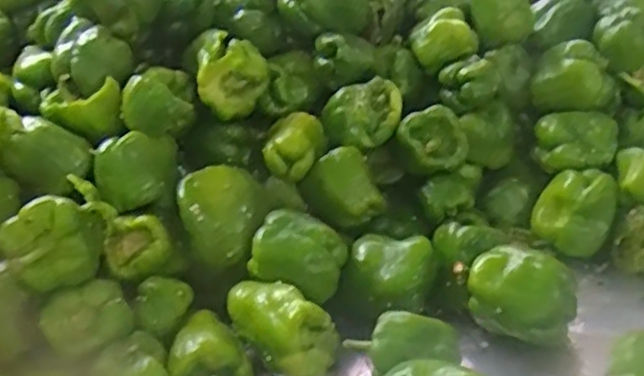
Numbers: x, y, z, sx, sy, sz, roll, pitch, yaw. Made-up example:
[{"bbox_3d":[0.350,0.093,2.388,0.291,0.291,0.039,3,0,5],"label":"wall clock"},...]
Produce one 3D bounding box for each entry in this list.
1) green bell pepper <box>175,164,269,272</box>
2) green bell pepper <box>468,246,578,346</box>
[{"bbox_3d":[-0.103,0.028,0.745,0.091,0.079,0.070,-12,30,-9],"label":"green bell pepper"},{"bbox_3d":[0.201,0.115,0.703,0.094,0.083,0.066,19,39,38],"label":"green bell pepper"}]

